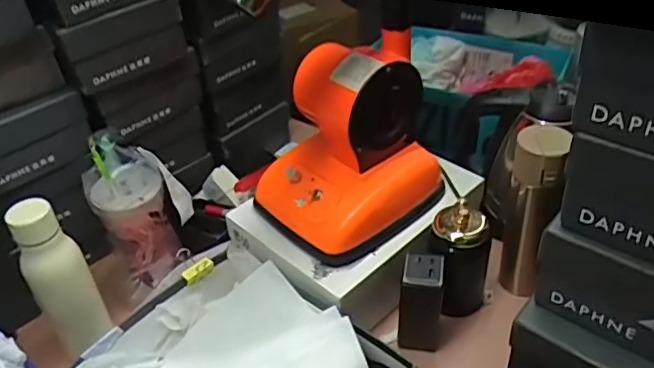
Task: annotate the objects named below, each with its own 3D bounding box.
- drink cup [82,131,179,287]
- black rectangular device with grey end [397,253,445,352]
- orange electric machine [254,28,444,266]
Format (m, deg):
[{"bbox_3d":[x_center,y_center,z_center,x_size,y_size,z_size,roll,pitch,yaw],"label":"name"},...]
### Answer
[{"bbox_3d":[-0.259,0.035,0.768,0.086,0.210,0.080,-3,39,2],"label":"drink cup"},{"bbox_3d":[0.119,0.144,0.715,0.057,0.131,0.059,5,40,12],"label":"black rectangular device with grey end"},{"bbox_3d":[0.048,-0.067,0.739,0.267,0.210,0.166,-31,46,-29],"label":"orange electric machine"}]

